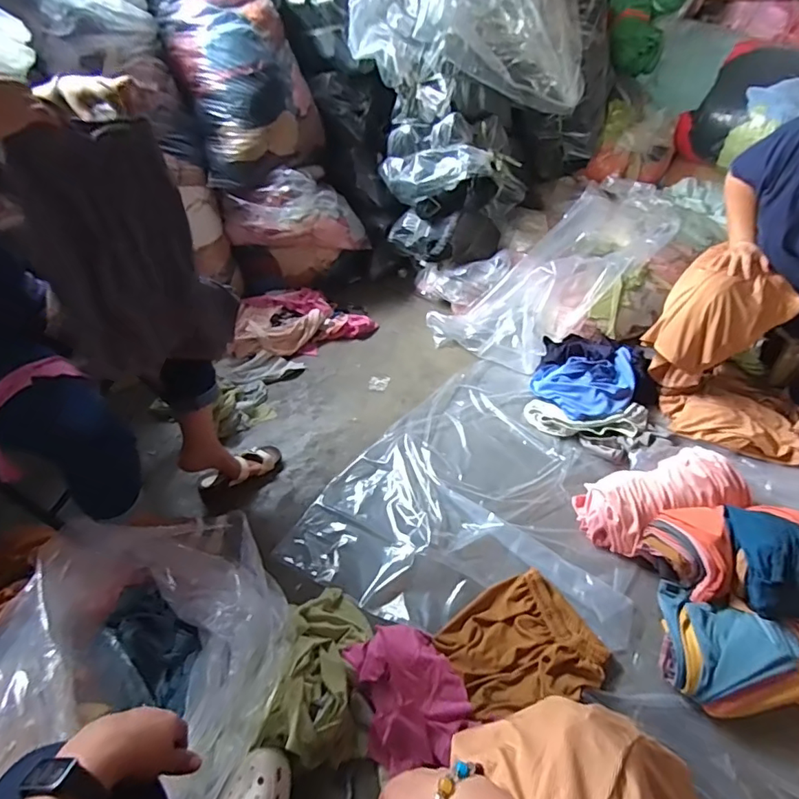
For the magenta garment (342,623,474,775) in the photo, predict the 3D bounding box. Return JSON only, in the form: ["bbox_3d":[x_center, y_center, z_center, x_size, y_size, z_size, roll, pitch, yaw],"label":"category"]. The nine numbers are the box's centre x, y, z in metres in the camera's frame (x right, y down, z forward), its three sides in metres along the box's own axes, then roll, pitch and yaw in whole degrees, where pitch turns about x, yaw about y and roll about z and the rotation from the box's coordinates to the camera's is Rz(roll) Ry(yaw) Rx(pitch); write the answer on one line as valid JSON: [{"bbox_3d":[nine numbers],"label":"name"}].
[{"bbox_3d":[0.018,0.519,0.910,0.187,0.092,0.223,-12,43,-8],"label":"magenta garment"}]

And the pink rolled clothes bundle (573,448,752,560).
[{"bbox_3d":[0.593,0.223,1.160,0.349,0.123,0.173,-12,43,-9],"label":"pink rolled clothes bundle"}]

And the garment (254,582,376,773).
[{"bbox_3d":[-0.131,0.490,0.947,0.167,0.113,0.306,2,43,6],"label":"garment"}]

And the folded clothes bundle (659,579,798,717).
[{"bbox_3d":[0.649,0.475,0.898,0.340,0.117,0.205,21,48,24],"label":"folded clothes bundle"}]

